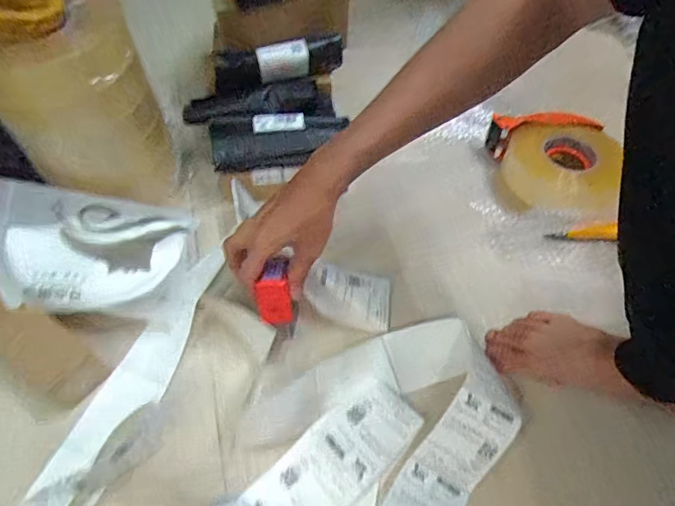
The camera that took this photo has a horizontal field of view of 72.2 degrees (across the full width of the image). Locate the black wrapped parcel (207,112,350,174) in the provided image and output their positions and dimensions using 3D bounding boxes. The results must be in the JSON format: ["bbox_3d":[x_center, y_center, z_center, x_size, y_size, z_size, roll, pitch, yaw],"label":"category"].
[{"bbox_3d":[-0.085,-0.173,0.700,0.209,0.042,0.074,-8,56,-6],"label":"black wrapped parcel"}]

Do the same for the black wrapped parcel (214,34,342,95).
[{"bbox_3d":[-0.090,-0.299,0.727,0.208,0.063,0.043,-19,57,-13],"label":"black wrapped parcel"}]

